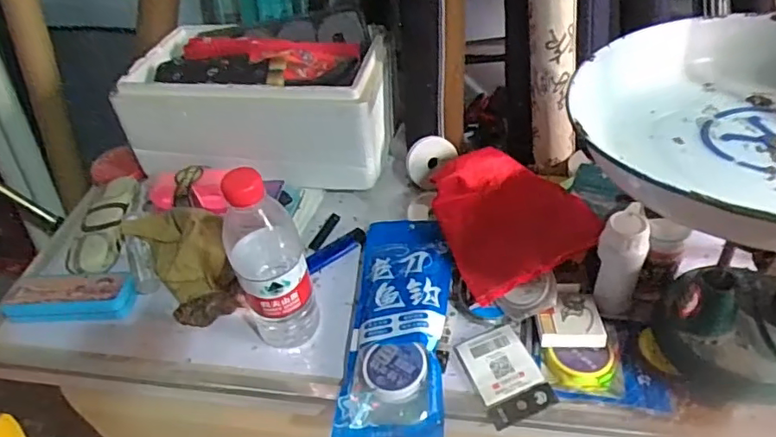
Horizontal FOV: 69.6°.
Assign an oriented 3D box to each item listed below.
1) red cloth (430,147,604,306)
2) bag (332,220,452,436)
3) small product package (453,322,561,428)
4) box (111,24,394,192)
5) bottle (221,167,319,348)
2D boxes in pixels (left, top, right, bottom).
[{"bbox_3d":[0.123,-0.005,0.609,0.133,0.051,0.196,-15,45,-9],"label":"red cloth"},{"bbox_3d":[0.011,0.097,0.560,0.096,0.025,0.255,0,45,7],"label":"bag"},{"bbox_3d":[0.108,0.140,0.517,0.058,0.009,0.090,-17,45,-10],"label":"small product package"},{"bbox_3d":[-0.162,-0.148,0.734,0.320,0.124,0.205,5,46,12],"label":"box"},{"bbox_3d":[-0.109,0.041,0.512,0.066,0.211,0.067,-20,46,-13],"label":"bottle"}]

